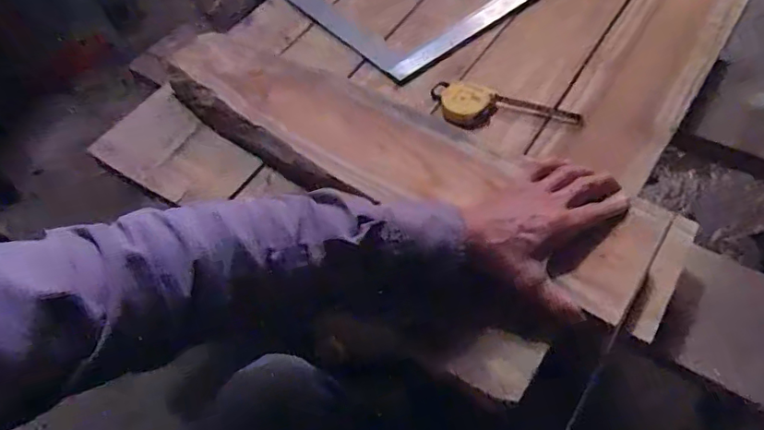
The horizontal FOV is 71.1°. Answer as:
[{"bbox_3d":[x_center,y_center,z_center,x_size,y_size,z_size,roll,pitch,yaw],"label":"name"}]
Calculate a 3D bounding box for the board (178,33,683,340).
[{"bbox_3d":[-0.005,-0.078,0.623,0.660,0.045,0.133,28,58,26],"label":"board"}]

